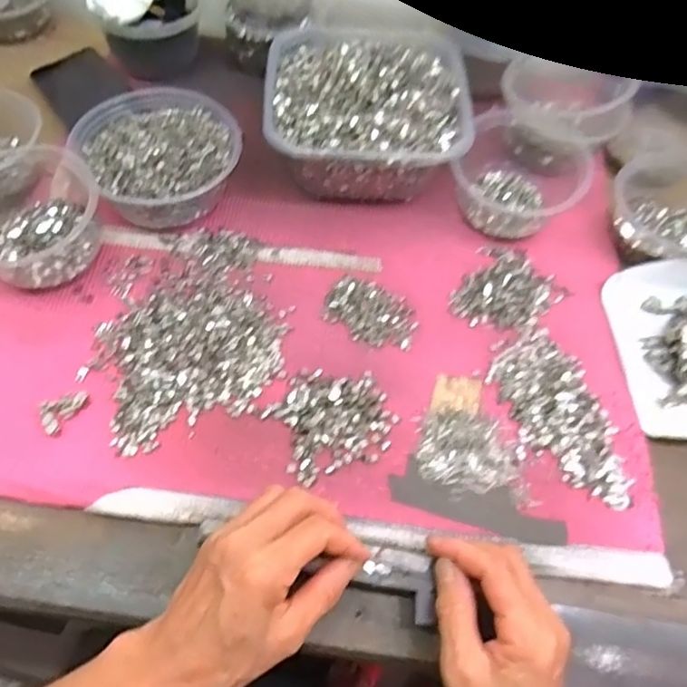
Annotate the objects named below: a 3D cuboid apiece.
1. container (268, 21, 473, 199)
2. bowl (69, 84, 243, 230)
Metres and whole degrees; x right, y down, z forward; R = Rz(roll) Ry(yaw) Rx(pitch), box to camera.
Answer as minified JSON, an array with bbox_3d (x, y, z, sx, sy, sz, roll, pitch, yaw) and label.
[{"bbox_3d":[0.019,-0.215,0.543,0.175,0.073,0.183,0,60,-4],"label":"container"},{"bbox_3d":[-0.158,-0.164,0.509,0.124,0.058,0.128,2,59,-3],"label":"bowl"}]

